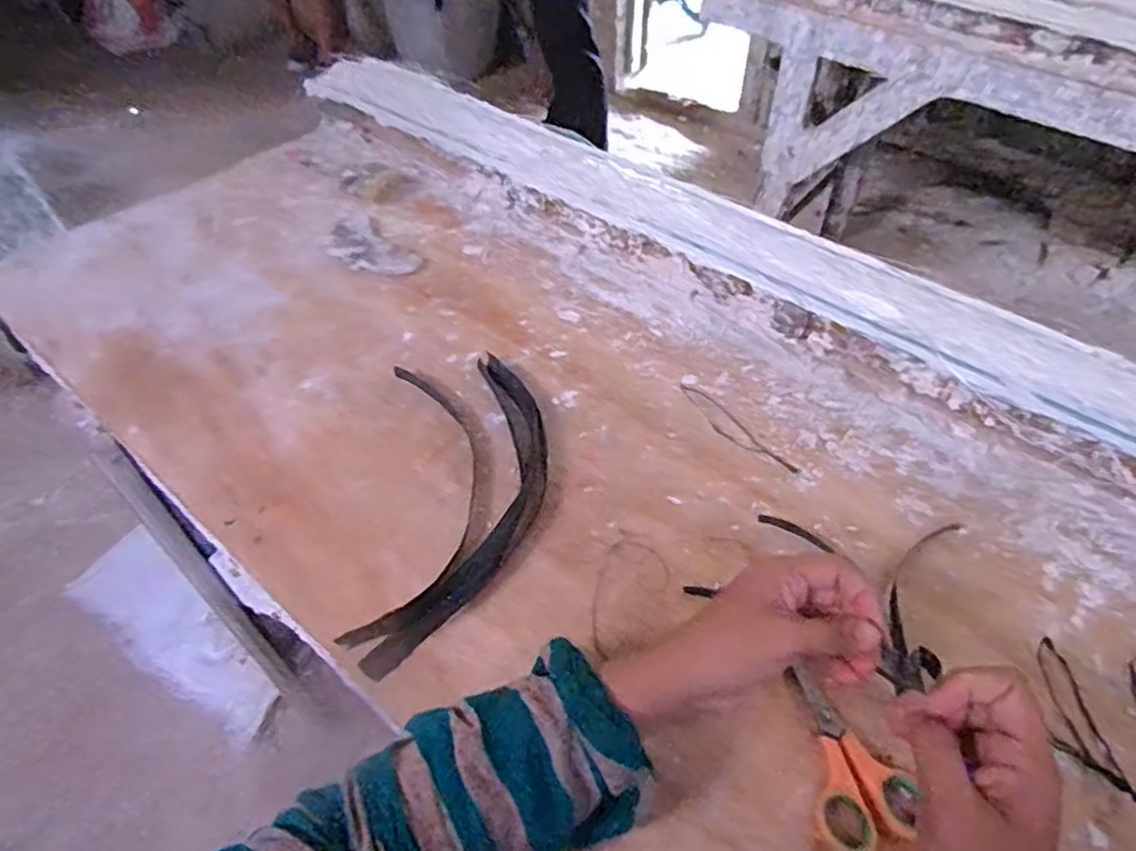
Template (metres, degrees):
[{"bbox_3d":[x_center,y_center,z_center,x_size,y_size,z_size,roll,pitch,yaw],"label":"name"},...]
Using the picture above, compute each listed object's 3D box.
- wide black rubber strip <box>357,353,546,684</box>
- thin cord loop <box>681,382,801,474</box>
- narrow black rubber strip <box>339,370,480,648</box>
[{"bbox_3d":[-0.064,0.052,0.526,0.082,0.019,0.292,8,51,8],"label":"wide black rubber strip"},{"bbox_3d":[0.140,0.002,0.582,0.024,0.004,0.127,-31,56,-22],"label":"thin cord loop"},{"bbox_3d":[-0.112,0.047,0.531,0.080,0.010,0.255,-2,50,1],"label":"narrow black rubber strip"}]

